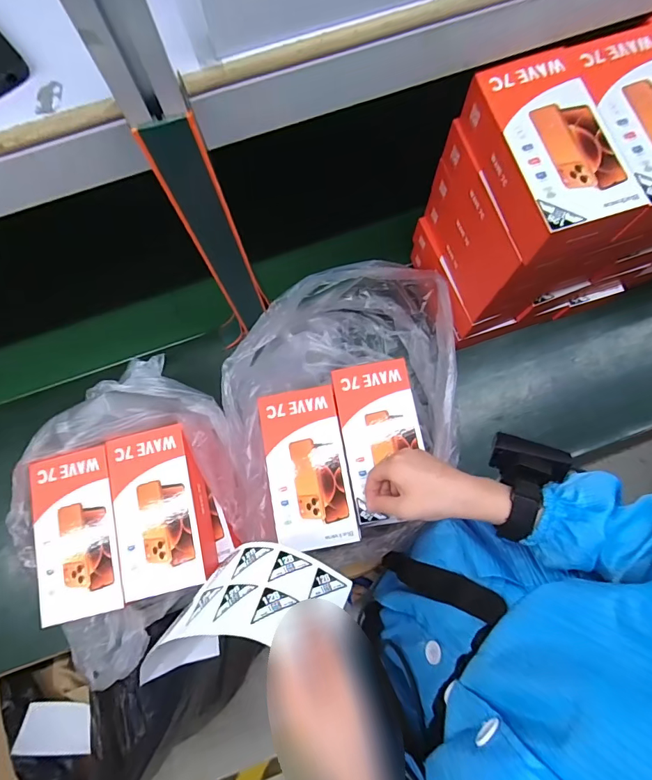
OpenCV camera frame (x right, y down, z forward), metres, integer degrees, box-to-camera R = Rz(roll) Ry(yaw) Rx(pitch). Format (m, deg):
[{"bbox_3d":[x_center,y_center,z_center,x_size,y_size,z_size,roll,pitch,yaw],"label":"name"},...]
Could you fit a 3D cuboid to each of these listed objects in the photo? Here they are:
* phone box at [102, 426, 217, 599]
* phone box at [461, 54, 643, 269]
[{"bbox_3d":[-0.192,0.140,0.499,0.093,0.046,0.177,-14,76,-2],"label":"phone box"},{"bbox_3d":[0.212,-0.225,0.413,0.099,0.056,0.182,-18,77,-3],"label":"phone box"}]

